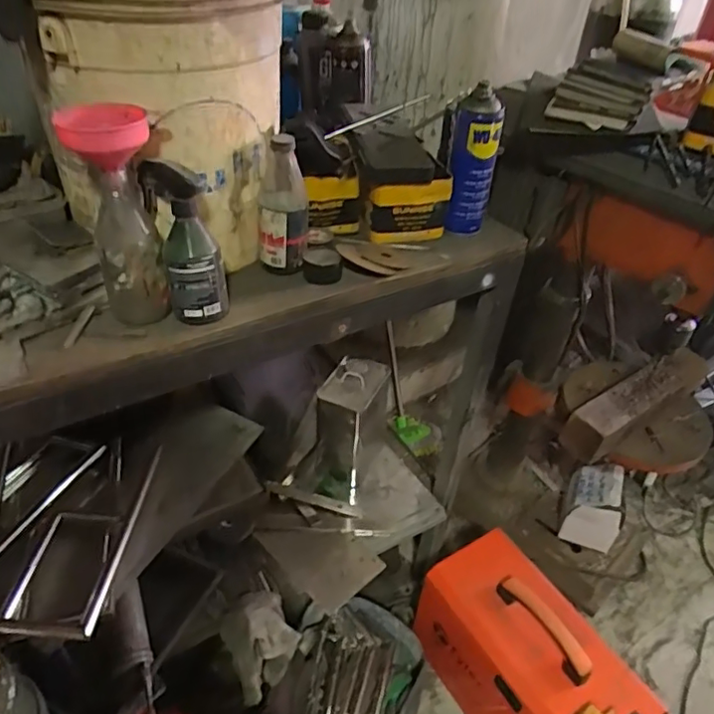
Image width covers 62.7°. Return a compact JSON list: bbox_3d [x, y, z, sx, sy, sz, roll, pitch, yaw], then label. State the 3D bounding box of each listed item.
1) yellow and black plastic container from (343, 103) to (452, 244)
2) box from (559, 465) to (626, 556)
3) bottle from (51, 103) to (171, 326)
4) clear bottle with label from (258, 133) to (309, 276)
[{"bbox_3d":[0.054,-0.264,0.866,0.123,0.117,0.163,-7,41,-12],"label":"yellow and black plastic container"},{"bbox_3d":[0.611,0.379,1.511,0.133,0.172,0.147,16,41,15],"label":"box"},{"bbox_3d":[-0.237,-0.136,0.608,0.073,0.220,0.090,-6,41,-12],"label":"bottle"},{"bbox_3d":[-0.090,-0.183,0.716,0.059,0.163,0.052,0,40,-4],"label":"clear bottle with label"}]

